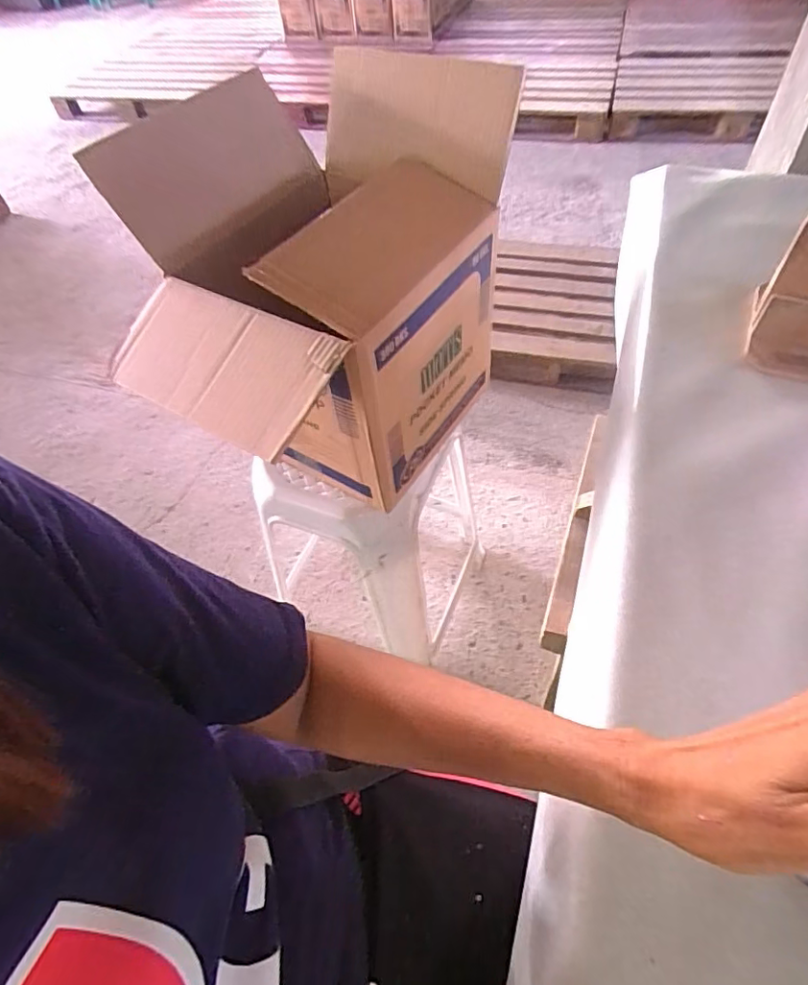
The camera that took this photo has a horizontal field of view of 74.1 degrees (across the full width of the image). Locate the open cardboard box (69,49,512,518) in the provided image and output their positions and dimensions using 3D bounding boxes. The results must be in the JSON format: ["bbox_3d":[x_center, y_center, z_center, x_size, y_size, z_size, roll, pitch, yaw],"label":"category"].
[{"bbox_3d":[-0.103,-0.237,0.696,0.325,0.378,0.483,27,60,22],"label":"open cardboard box"}]

